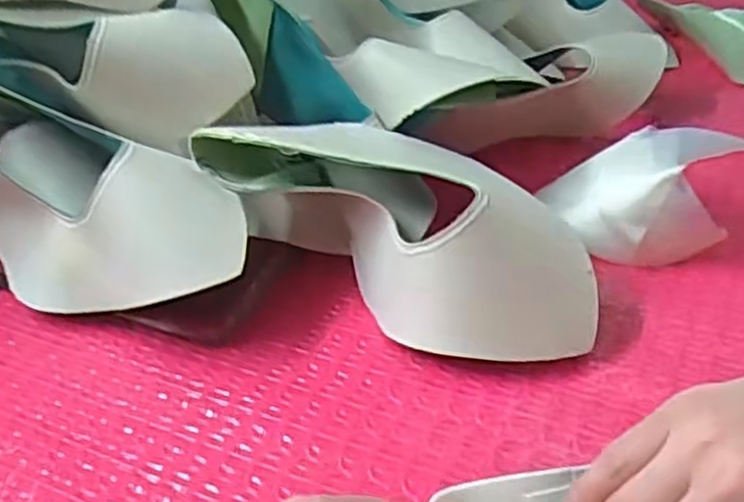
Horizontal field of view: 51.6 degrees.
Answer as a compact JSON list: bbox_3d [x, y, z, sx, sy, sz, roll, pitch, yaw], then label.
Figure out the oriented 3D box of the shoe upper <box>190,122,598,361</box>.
[{"bbox_3d":[0.022,-0.021,0.449,0.229,0.096,0.123,16,37,28],"label":"shoe upper"}]

